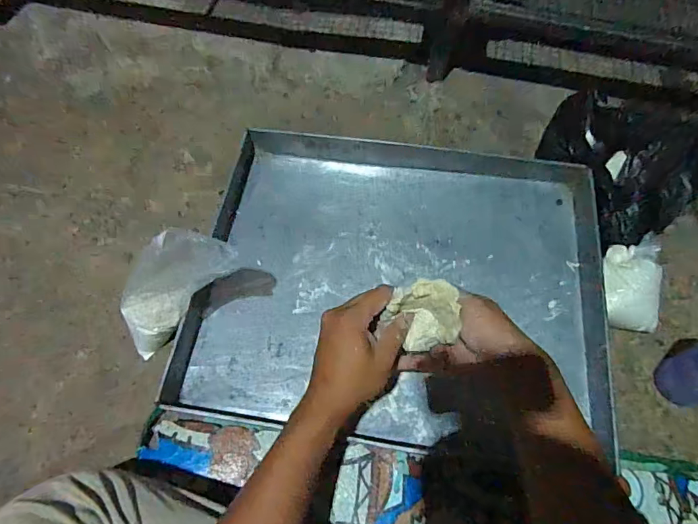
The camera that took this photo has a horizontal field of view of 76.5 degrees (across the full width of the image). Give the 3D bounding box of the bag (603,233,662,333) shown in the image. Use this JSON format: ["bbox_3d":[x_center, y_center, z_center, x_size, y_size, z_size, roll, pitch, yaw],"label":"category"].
[{"bbox_3d":[0.369,0.023,0.585,0.077,0.042,0.136,12,65,5],"label":"bag"}]

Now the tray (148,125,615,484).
[{"bbox_3d":[0.070,0.013,0.606,0.528,0.035,0.432,8,65,4],"label":"tray"}]

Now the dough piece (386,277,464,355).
[{"bbox_3d":[0.075,0.053,0.425,0.054,0.059,0.056,0,65,0],"label":"dough piece"}]

